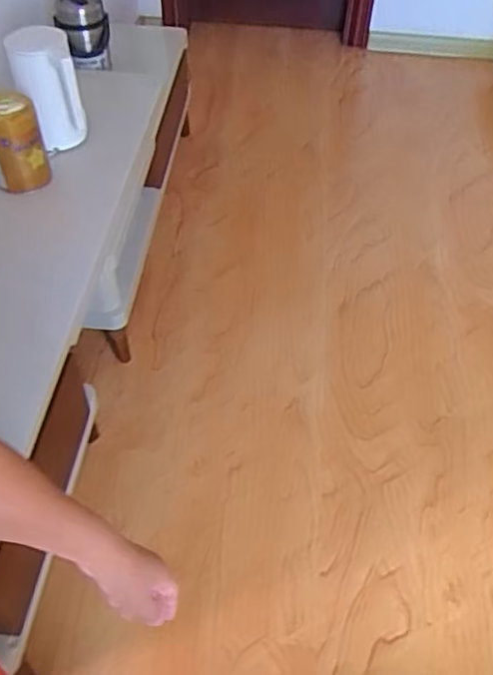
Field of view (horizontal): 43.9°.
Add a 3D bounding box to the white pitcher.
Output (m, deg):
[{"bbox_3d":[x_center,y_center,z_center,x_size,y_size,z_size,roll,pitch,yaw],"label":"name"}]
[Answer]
[{"bbox_3d":[-0.451,-0.567,1.404,0.135,0.237,0.111,-12,52,-11],"label":"white pitcher"}]

